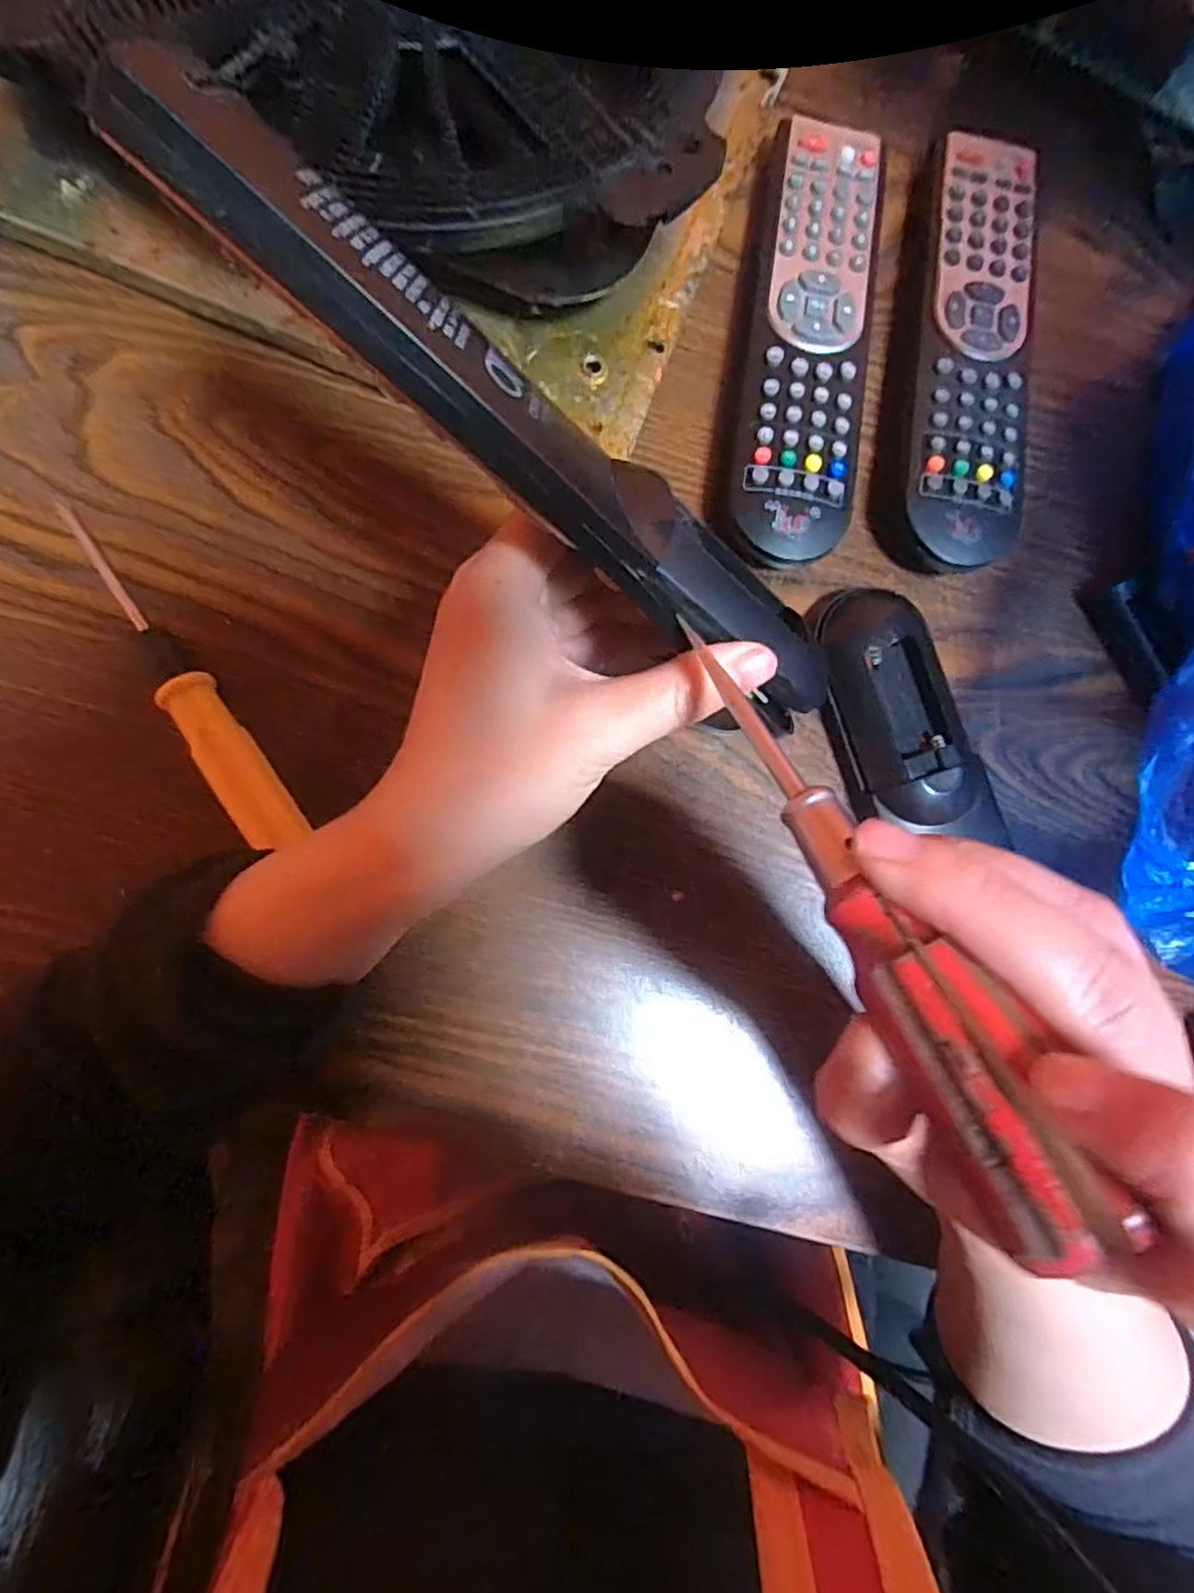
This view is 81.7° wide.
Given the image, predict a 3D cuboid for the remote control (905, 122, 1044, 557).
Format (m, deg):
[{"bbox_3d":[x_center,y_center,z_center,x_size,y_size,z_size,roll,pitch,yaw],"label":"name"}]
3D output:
[{"bbox_3d":[0.157,-0.188,0.290,0.045,0.022,0.192,9,85,-7],"label":"remote control"}]

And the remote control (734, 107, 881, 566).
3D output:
[{"bbox_3d":[0.085,-0.186,0.284,0.048,0.024,0.192,9,85,-7],"label":"remote control"}]

